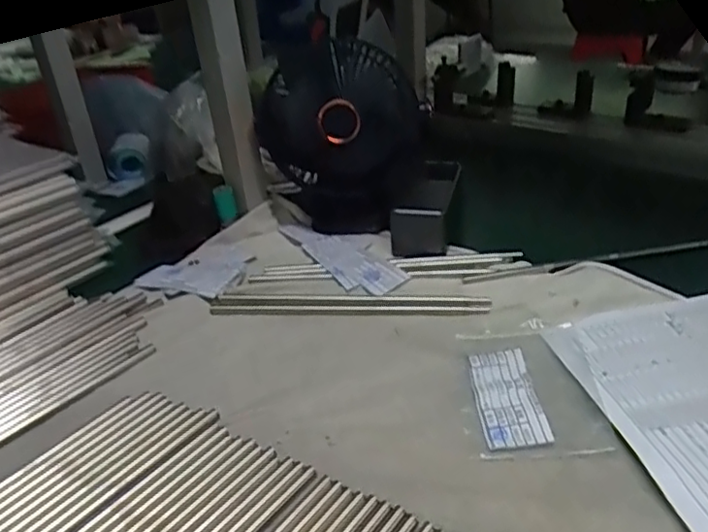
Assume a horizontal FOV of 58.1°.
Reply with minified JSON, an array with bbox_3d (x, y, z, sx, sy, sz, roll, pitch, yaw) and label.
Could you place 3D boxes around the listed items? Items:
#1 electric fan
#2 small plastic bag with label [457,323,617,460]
[{"bbox_3d":[-0.016,-0.140,0.674,0.157,0.163,0.164,-9,30,-4],"label":"electric fan"},{"bbox_3d":[0.118,0.081,0.439,0.088,0.009,0.123,-2,31,7],"label":"small plastic bag with label"}]

